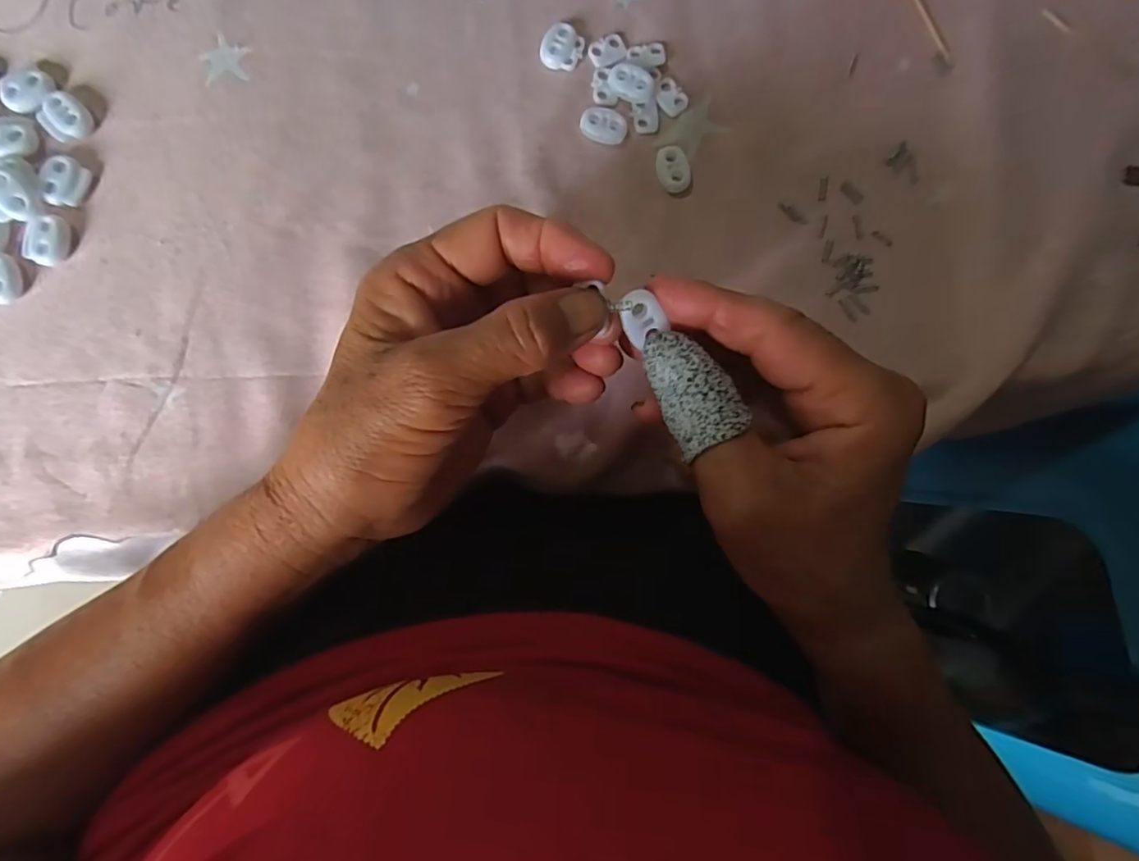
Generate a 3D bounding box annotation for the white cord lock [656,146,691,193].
[{"bbox_3d":[0.050,-0.125,0.276,0.015,0.005,0.022,-21,87,-5],"label":"white cord lock"}]

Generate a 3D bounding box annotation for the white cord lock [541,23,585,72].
[{"bbox_3d":[-0.003,-0.184,0.277,0.019,0.005,0.021,18,84,-2],"label":"white cord lock"}]

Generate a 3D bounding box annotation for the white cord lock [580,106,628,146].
[{"bbox_3d":[0.016,-0.146,0.275,0.022,0.005,0.014,12,85,-3],"label":"white cord lock"}]

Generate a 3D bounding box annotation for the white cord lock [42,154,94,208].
[{"bbox_3d":[-0.221,-0.109,0.252,0.016,0.006,0.021,9,85,-3],"label":"white cord lock"}]

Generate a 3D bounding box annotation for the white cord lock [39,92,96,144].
[{"bbox_3d":[-0.224,-0.139,0.255,0.021,0.005,0.019,36,84,0],"label":"white cord lock"}]

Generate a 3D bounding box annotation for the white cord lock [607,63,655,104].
[{"bbox_3d":[0.030,-0.167,0.276,0.022,0.008,0.015,25,84,-1],"label":"white cord lock"}]

